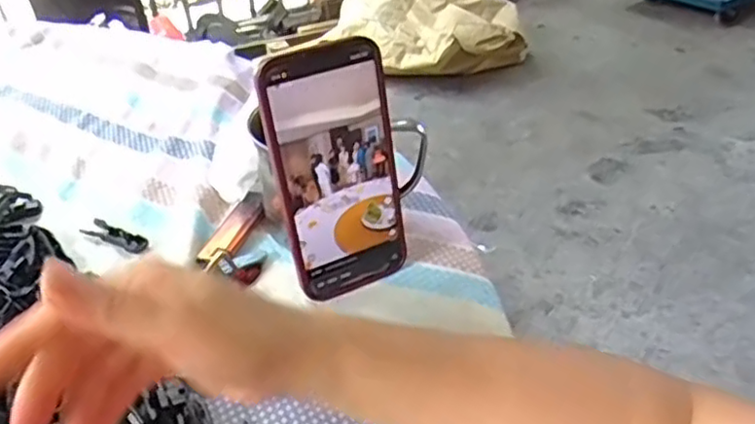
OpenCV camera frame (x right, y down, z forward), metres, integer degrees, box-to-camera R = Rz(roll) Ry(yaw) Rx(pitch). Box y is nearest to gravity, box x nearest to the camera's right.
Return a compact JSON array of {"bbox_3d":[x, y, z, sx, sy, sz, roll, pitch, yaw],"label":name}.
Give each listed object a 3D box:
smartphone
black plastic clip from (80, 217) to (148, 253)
[{"bbox_3d":[-0.023,-0.023,0.408,0.075,0.158,0.006,-18,28,-20],"label":"smartphone"},{"bbox_3d":[-0.190,0.016,0.486,0.055,0.004,0.017,16,42,21],"label":"black plastic clip"}]

